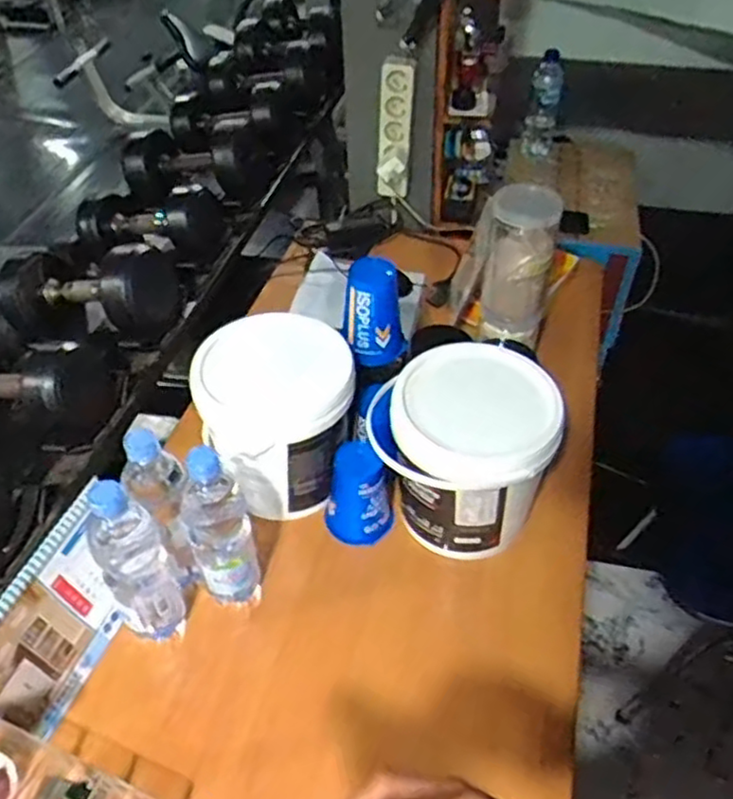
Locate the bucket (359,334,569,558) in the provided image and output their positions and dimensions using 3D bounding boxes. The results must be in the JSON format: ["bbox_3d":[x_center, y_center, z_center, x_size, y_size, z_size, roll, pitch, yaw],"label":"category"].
[{"bbox_3d":[0.122,0.070,0.863,0.204,0.199,0.188,-1,45,1],"label":"bucket"}]

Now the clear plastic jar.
[{"bbox_3d":[0.223,-0.193,1.030,0.091,0.230,0.084,7,46,9],"label":"clear plastic jar"}]

